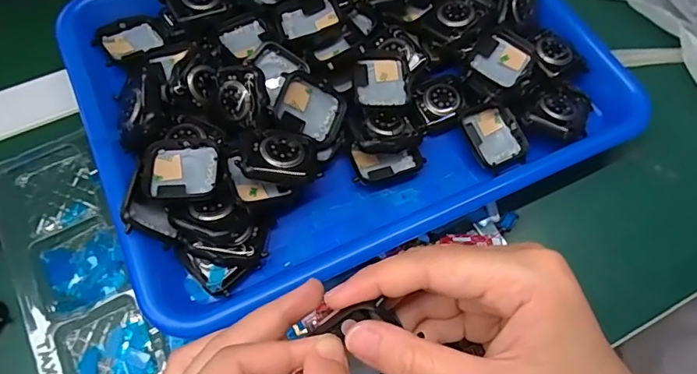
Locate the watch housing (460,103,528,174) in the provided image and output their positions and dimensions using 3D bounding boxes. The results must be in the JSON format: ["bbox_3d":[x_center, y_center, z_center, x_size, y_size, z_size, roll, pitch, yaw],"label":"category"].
[{"bbox_3d":[0.094,-0.032,0.312,0.036,0.014,0.041,-23,67,-13],"label":"watch housing"}]

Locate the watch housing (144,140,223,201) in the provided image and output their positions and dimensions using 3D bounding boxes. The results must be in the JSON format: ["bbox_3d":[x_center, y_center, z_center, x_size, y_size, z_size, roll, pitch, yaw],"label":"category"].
[{"bbox_3d":[-0.091,-0.009,0.271,0.042,0.009,0.034,0,64,-2],"label":"watch housing"}]

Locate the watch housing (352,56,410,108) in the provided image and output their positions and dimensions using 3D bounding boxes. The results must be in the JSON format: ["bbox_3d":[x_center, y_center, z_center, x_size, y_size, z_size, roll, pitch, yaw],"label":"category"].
[{"bbox_3d":[0.020,-0.067,0.310,0.035,0.010,0.038,-4,64,-4],"label":"watch housing"}]

